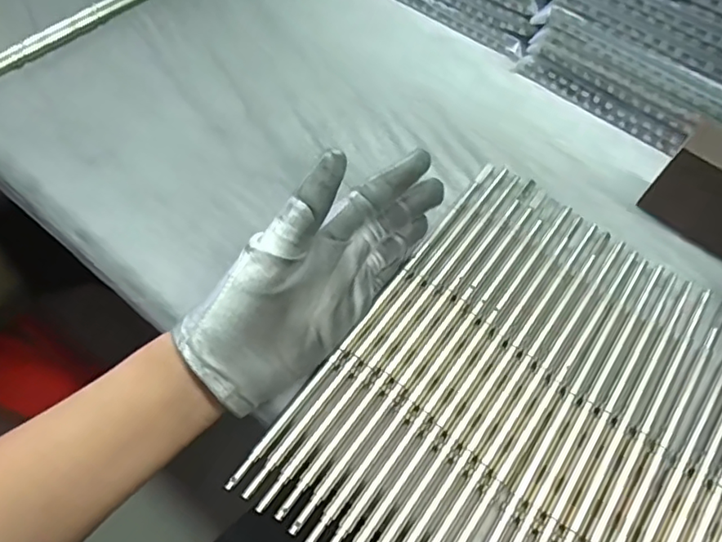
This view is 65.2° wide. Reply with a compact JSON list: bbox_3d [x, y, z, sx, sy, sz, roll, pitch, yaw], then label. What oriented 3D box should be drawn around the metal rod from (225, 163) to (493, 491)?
[{"bbox_3d":[0.011,0.019,0.341,0.007,0.005,0.260,33,65,16],"label":"metal rod"}]

